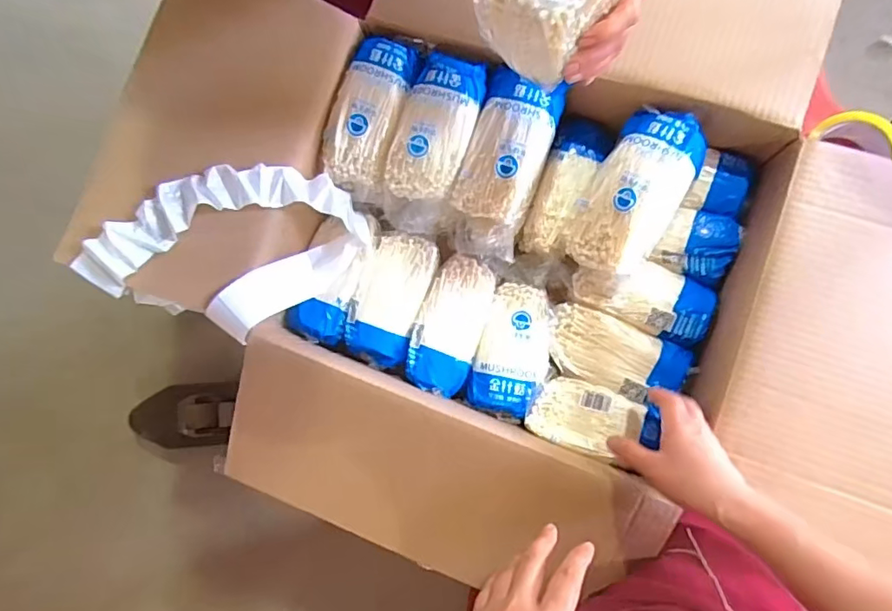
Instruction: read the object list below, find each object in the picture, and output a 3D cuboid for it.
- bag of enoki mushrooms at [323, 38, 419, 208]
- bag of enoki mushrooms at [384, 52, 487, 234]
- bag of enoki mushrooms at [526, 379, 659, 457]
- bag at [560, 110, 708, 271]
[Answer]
[{"bbox_3d":[-0.086,-0.213,0.616,0.080,0.055,0.173,17,87,6],"label":"bag of enoki mushrooms"},{"bbox_3d":[-0.015,-0.186,0.611,0.090,0.070,0.199,21,92,9],"label":"bag of enoki mushrooms"},{"bbox_3d":[0.160,0.124,0.591,0.133,0.034,0.070,14,87,6],"label":"bag of enoki mushrooms"},{"bbox_3d":[0.198,-0.118,0.565,0.099,0.048,0.173,31,88,7],"label":"bag"}]

